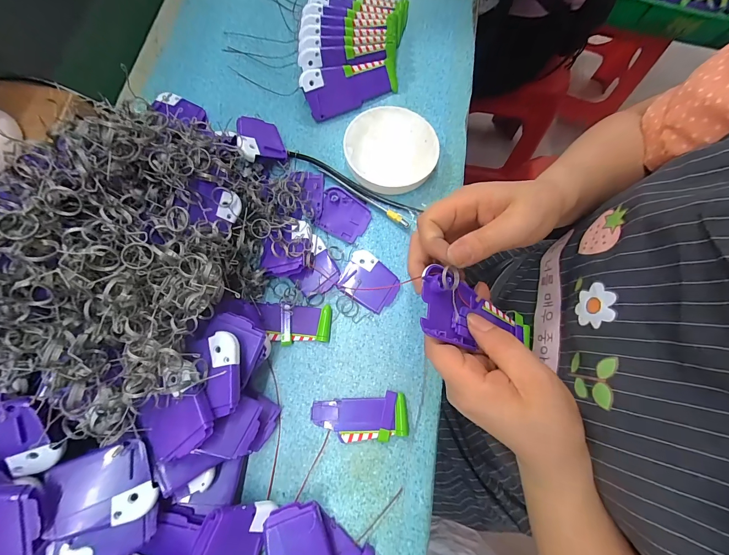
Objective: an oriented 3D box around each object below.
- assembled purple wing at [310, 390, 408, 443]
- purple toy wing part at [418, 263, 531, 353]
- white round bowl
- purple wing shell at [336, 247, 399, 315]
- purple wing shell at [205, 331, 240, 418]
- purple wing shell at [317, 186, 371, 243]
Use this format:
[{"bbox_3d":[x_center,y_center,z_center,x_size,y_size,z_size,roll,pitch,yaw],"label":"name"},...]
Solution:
[{"bbox_3d":[-0.004,0.135,0.298,0.089,0.010,0.039,-4,75,-3],"label":"assembled purple wing"},{"bbox_3d":[0.089,0.029,0.241,0.111,0.014,0.052,18,72,-28],"label":"purple toy wing part"},{"bbox_3d":[0.031,-0.148,0.365,0.103,0.024,0.105,0,74,-2],"label":"white round bowl"},{"bbox_3d":[0.006,0.004,0.336,0.061,0.006,0.051,32,76,7],"label":"purple wing shell"},{"bbox_3d":[-0.110,0.074,0.242,0.023,0.005,0.061,-3,76,-8],"label":"purple wing shell"},{"bbox_3d":[-0.024,-0.072,0.354,0.060,0.006,0.052,26,75,5],"label":"purple wing shell"}]

